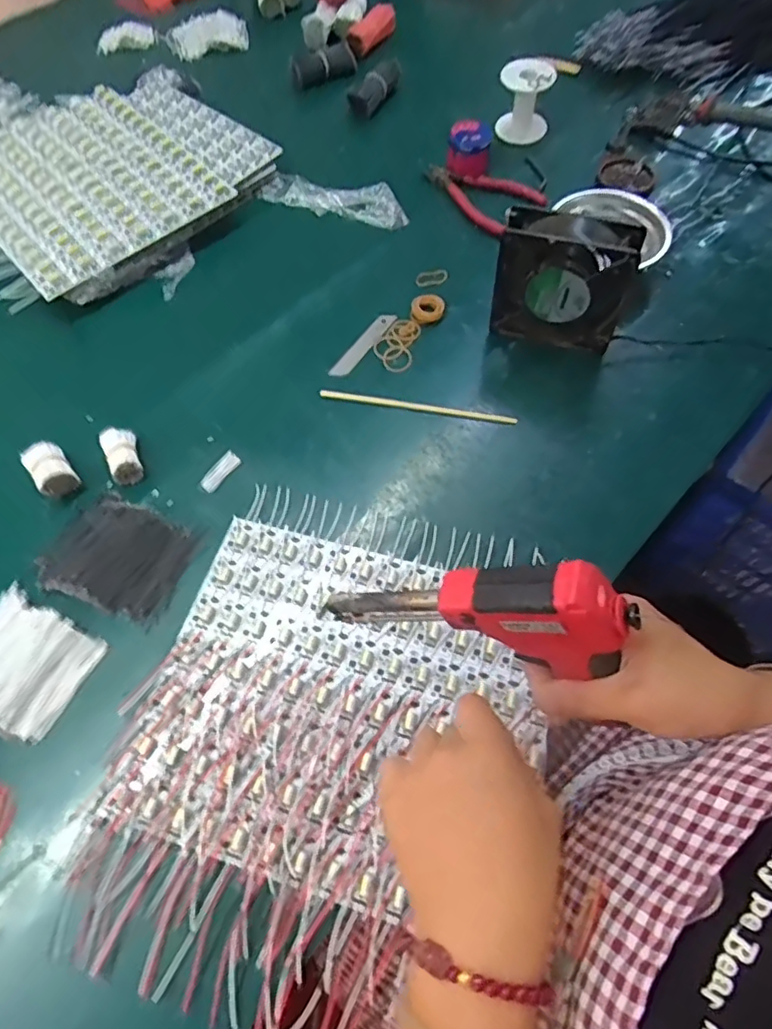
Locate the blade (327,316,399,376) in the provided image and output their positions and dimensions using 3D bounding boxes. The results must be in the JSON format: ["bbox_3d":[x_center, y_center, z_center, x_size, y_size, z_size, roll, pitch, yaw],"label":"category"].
[{"bbox_3d":[-0.023,-0.179,0.617,0.020,0.006,0.103,29,66,16],"label":"blade"}]

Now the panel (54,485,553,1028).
[{"bbox_3d":[-0.044,0.153,0.431,0.276,0.018,0.356,15,64,7],"label":"panel"}]

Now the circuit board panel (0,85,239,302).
[{"bbox_3d":[-0.366,-0.402,0.696,0.245,0.010,0.303,-40,71,-17],"label":"circuit board panel"}]

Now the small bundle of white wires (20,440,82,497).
[{"bbox_3d":[-0.306,-0.040,0.538,0.033,0.029,0.051,-35,68,-16],"label":"small bundle of white wires"}]

